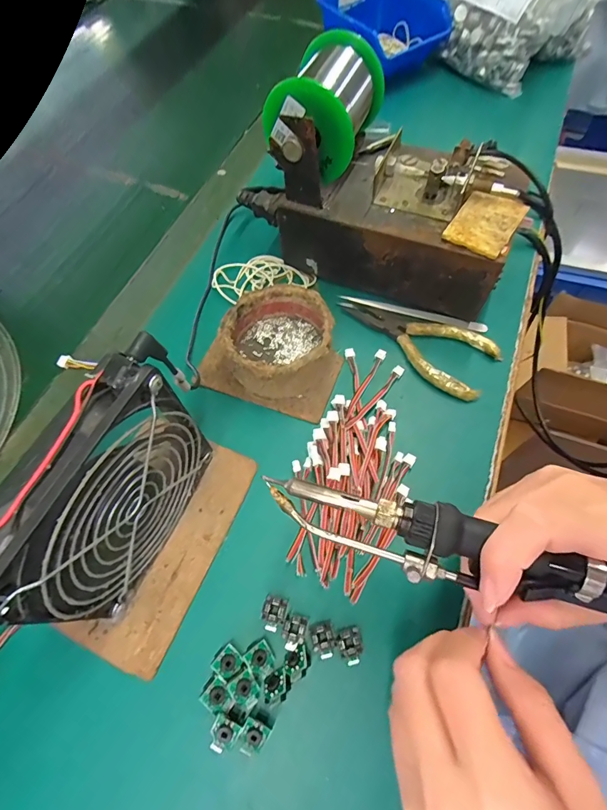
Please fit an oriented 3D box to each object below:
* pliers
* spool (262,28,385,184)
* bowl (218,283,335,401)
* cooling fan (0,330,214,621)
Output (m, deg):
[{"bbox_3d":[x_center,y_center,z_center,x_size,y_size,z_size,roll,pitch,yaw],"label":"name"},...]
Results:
[{"bbox_3d":[0.092,-0.056,0.329,0.131,0.013,0.059,33,70,18],"label":"pliers"},{"bbox_3d":[0.015,-0.221,0.295,0.068,0.056,0.091,19,66,11],"label":"spool"},{"bbox_3d":[-0.020,-0.049,0.311,0.080,0.040,0.084,-1,64,3],"label":"bowl"},{"bbox_3d":[-0.097,0.049,0.217,0.026,0.126,0.123,23,67,14],"label":"cooling fan"}]

